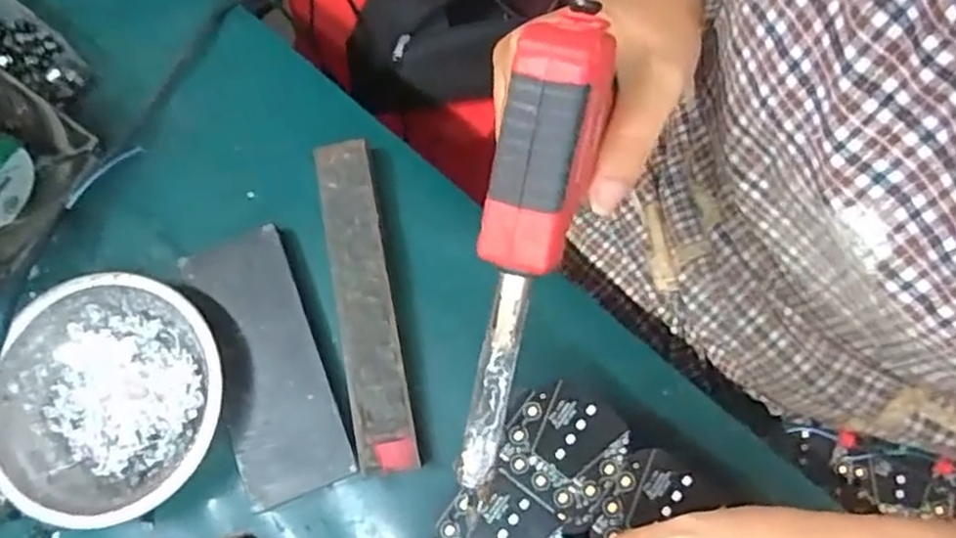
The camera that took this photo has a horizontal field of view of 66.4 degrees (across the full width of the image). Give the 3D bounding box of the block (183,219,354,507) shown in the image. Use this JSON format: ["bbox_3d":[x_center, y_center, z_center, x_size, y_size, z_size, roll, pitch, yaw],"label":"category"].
[{"bbox_3d":[-0.118,0.052,0.409,0.058,0.011,0.149,-21,73,-5],"label":"block"}]

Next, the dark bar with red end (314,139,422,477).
[{"bbox_3d":[-0.063,0.018,0.412,0.032,0.019,0.188,-11,73,-2],"label":"dark bar with red end"}]

